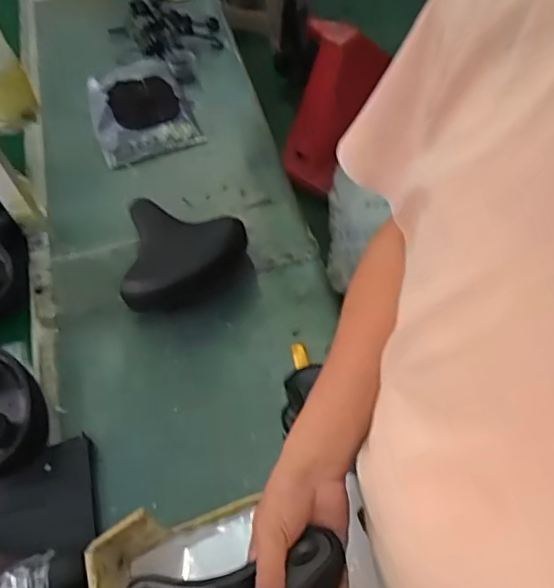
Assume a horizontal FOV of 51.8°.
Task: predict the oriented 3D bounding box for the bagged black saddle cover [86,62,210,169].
[{"bbox_3d":[-0.310,-0.426,1.275,0.213,0.037,0.290,-19,58,-7],"label":"bagged black saddle cover"}]

